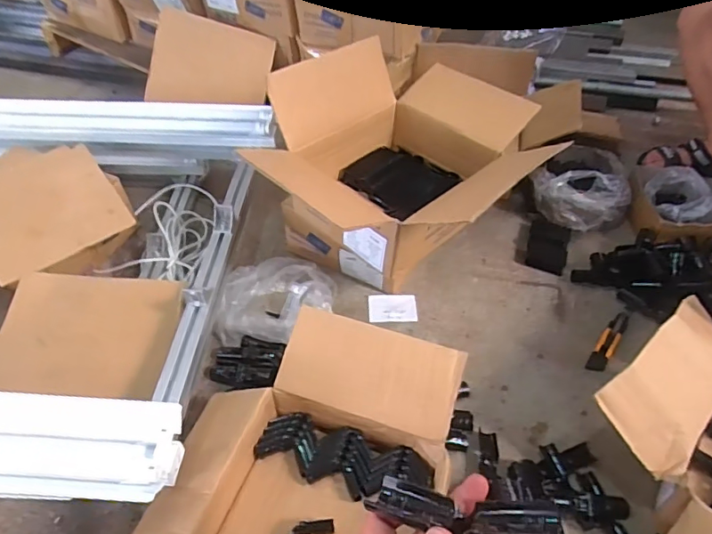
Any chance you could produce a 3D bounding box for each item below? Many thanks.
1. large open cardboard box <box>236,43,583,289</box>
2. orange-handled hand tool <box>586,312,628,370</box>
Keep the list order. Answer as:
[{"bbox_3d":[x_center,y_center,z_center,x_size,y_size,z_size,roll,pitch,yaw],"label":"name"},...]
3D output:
[{"bbox_3d":[0.115,-0.171,1.020,0.458,0.353,0.612,34,56,28],"label":"large open cardboard box"},{"bbox_3d":[0.476,0.136,0.951,0.033,0.014,0.169,30,54,26],"label":"orange-handled hand tool"}]

